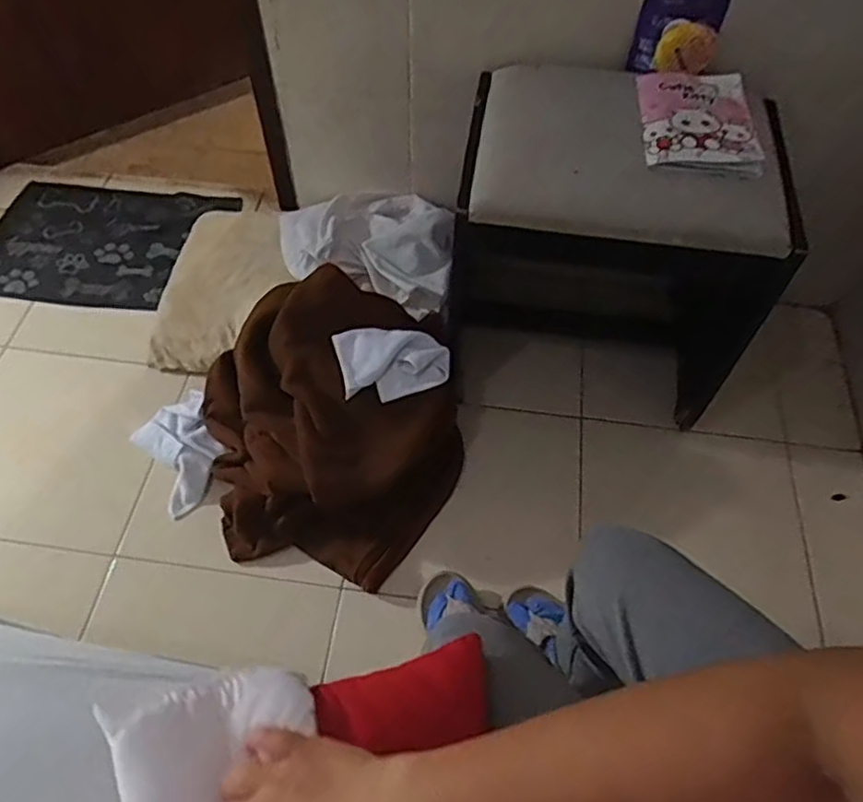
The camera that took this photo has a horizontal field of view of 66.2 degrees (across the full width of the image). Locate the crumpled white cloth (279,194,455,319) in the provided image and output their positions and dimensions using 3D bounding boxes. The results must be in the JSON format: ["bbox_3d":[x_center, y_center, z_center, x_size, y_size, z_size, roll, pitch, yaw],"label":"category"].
[{"bbox_3d":[-0.116,-0.321,1.276,0.356,0.082,0.228,18,58,10],"label":"crumpled white cloth"}]

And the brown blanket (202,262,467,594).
[{"bbox_3d":[-0.165,0.047,1.118,0.425,0.276,0.434,-13,58,-9],"label":"brown blanket"}]

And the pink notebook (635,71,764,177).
[{"bbox_3d":[0.366,-0.389,0.908,0.147,0.034,0.194,6,57,3],"label":"pink notebook"}]

